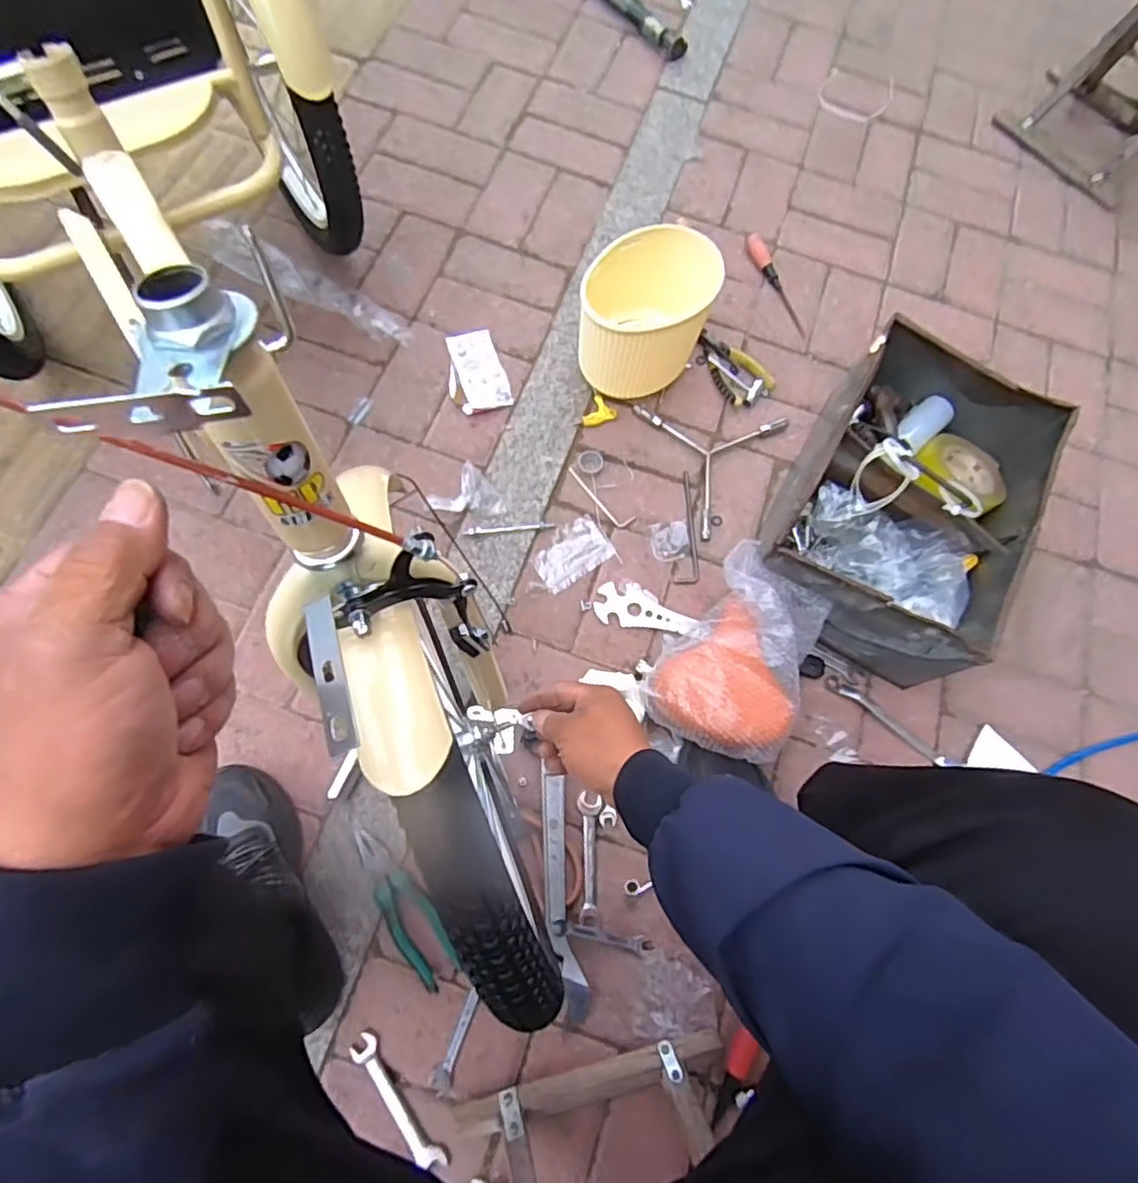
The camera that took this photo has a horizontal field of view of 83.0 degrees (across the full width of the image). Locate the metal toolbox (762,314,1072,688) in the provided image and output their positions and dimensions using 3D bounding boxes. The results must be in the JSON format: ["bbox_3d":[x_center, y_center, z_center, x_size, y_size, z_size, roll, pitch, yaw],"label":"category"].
[{"bbox_3d":[0.445,-0.121,0.871,0.297,0.180,0.419,29,72,3],"label":"metal toolbox"}]

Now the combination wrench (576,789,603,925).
[{"bbox_3d":[0.023,0.322,0.783,0.030,0.015,0.146,5,72,-4],"label":"combination wrench"}]

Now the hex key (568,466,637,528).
[{"bbox_3d":[0.042,-0.134,0.933,0.121,0.005,0.029,39,75,3],"label":"hex key"}]

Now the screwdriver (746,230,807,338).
[{"bbox_3d":[0.345,-0.514,1.077,0.029,0.022,0.198,-18,75,-11],"label":"screwdriver"}]

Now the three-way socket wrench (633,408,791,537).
[{"bbox_3d":[0.238,-0.219,0.969,0.209,0.022,0.227,-23,76,-13],"label":"three-way socket wrench"}]

